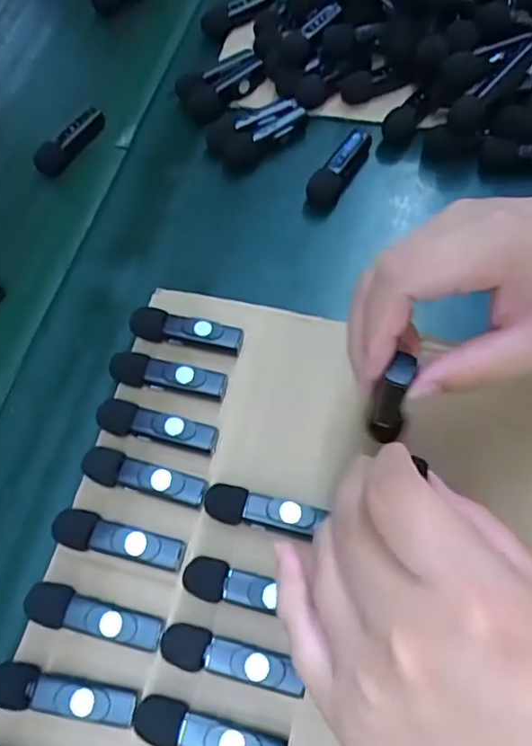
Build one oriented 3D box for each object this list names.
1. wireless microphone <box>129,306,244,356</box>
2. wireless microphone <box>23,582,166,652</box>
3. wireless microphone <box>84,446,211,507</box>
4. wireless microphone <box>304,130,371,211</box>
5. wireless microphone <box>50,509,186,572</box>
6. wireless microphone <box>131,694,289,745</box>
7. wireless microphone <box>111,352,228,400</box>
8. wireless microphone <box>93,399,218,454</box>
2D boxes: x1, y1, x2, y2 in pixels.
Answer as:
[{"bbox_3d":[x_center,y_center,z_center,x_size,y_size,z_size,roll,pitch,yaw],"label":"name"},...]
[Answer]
[{"bbox_3d":[-0.046,-0.023,0.344,0.064,0.017,0.016,11,65,9],"label":"wireless microphone"},{"bbox_3d":[-0.079,0.115,0.279,0.064,0.018,0.017,11,65,9],"label":"wireless microphone"},{"bbox_3d":[-0.063,0.055,0.307,0.065,0.017,0.018,15,66,11],"label":"wireless microphone"},{"bbox_3d":[0.052,-0.139,0.397,0.020,0.018,0.069,29,69,16],"label":"wireless microphone"},{"bbox_3d":[-0.072,0.083,0.293,0.065,0.018,0.018,12,66,10],"label":"wireless microphone"},{"bbox_3d":[-0.024,0.155,0.254,0.065,0.014,0.017,11,65,9],"label":"wireless microphone"},{"bbox_3d":[-0.054,0.002,0.329,0.062,0.018,0.017,10,65,9],"label":"wireless microphone"},{"bbox_3d":[-0.058,0.029,0.319,0.065,0.017,0.018,10,65,9],"label":"wireless microphone"}]

